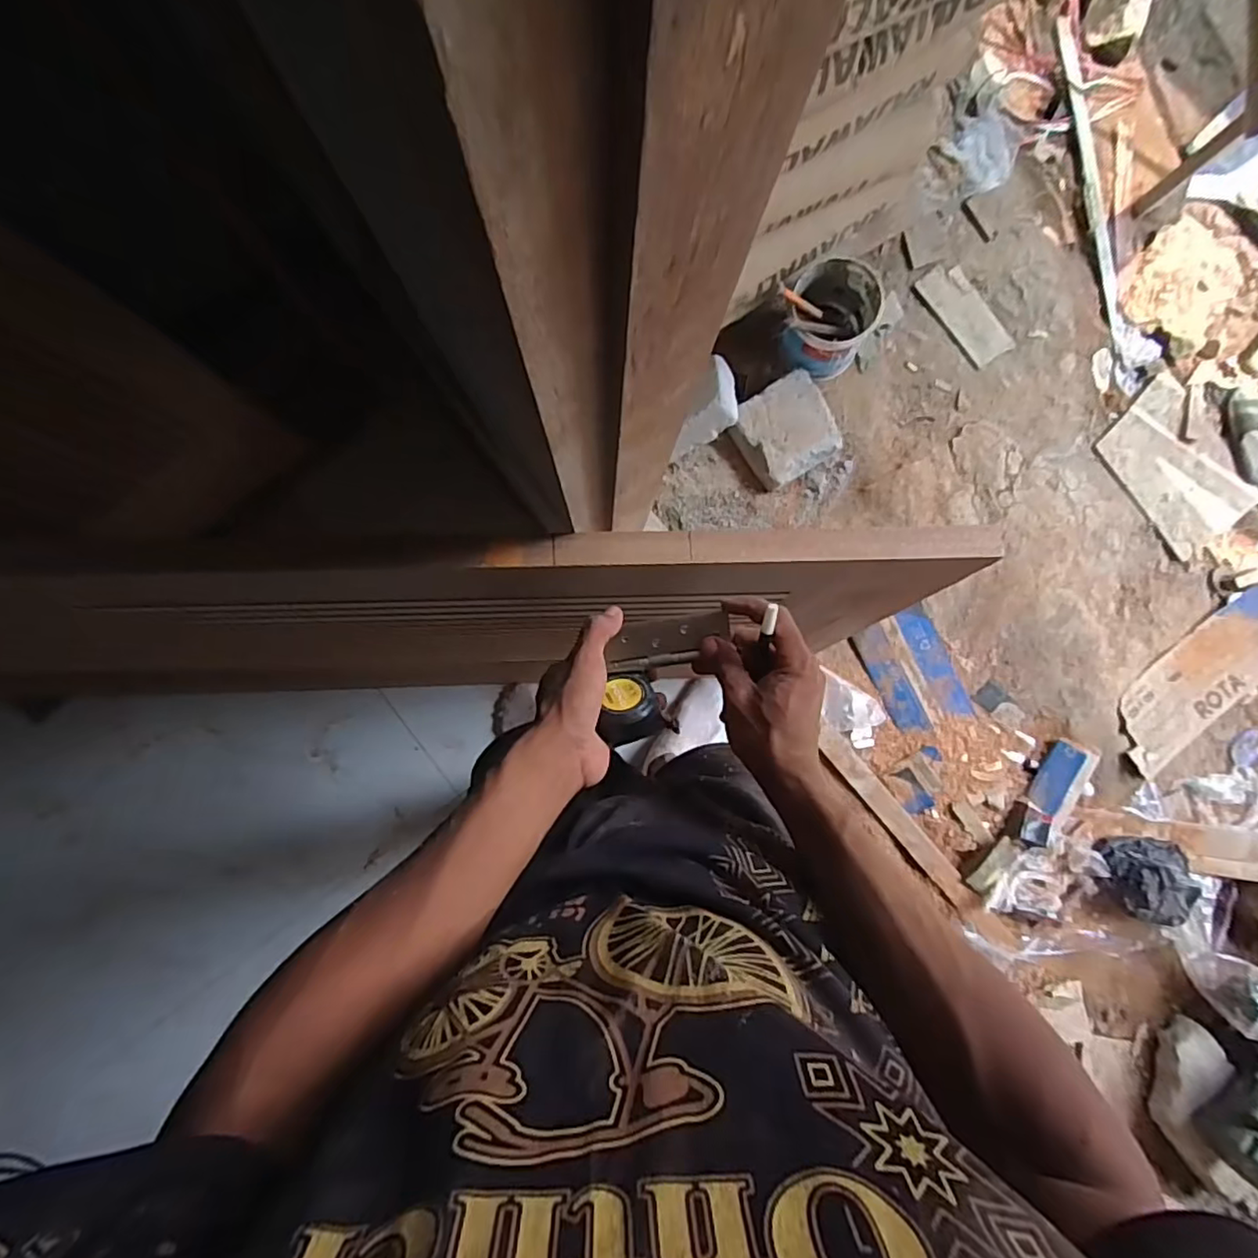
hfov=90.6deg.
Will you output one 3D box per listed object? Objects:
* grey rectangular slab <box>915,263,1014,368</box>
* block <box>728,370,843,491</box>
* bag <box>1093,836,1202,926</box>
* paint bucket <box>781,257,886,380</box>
[{"bbox_3d":[0.770,-0.721,1.434,0.101,0.018,0.249,-44,92,-4],"label":"grey rectangular slab"},{"bbox_3d":[0.347,-0.437,1.366,0.208,0.075,0.196,-31,91,-4],"label":"block"},{"bbox_3d":[1.144,0.553,1.365,0.199,0.071,0.177,3,89,-3],"label":"bag"},{"bbox_3d":[0.423,-0.655,1.324,0.181,0.183,0.178,0,89,-4],"label":"paint bucket"}]

